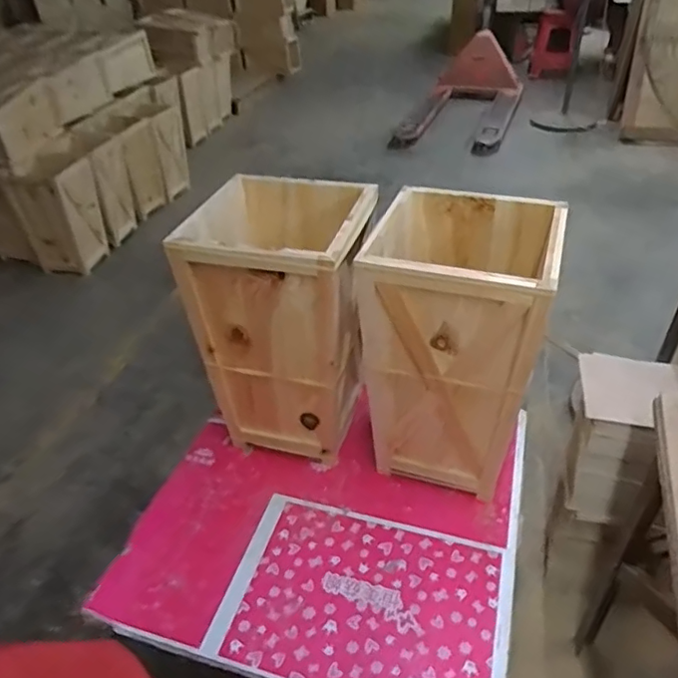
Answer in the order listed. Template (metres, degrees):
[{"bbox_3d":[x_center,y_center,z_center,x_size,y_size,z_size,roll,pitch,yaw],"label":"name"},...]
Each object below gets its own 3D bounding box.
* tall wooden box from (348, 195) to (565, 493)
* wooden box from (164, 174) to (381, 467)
[{"bbox_3d":[0.195,0.005,0.938,0.253,0.411,0.248,11,40,18],"label":"tall wooden box"},{"bbox_3d":[-0.081,-0.022,1.018,0.261,0.448,0.269,9,39,16],"label":"wooden box"}]

